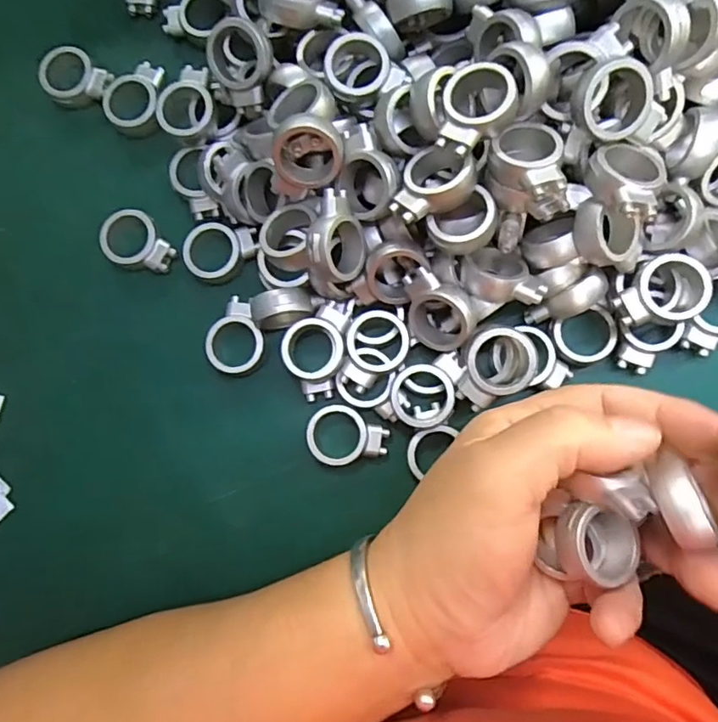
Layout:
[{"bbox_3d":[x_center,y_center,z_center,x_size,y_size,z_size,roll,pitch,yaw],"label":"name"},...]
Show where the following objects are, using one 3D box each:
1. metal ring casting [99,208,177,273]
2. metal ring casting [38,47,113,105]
[{"bbox_3d":[-0.100,-0.054,0.251,0.033,0.010,0.025,19,88,6],"label":"metal ring casting"},{"bbox_3d":[-0.134,-0.132,0.260,0.030,0.011,0.025,37,90,6],"label":"metal ring casting"}]

